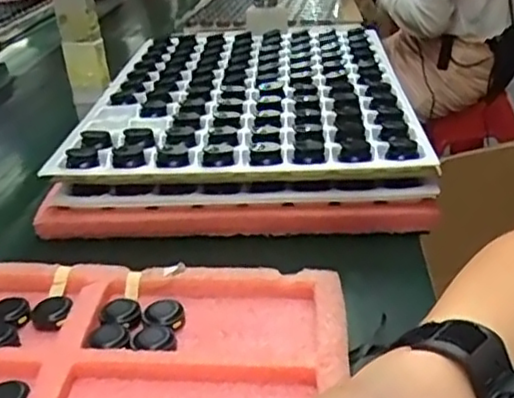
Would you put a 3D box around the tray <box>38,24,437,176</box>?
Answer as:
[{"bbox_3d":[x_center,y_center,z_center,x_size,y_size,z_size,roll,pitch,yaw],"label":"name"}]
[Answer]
[{"bbox_3d":[-0.011,-0.143,0.809,0.357,0.029,0.481,-4,28,4],"label":"tray"}]

